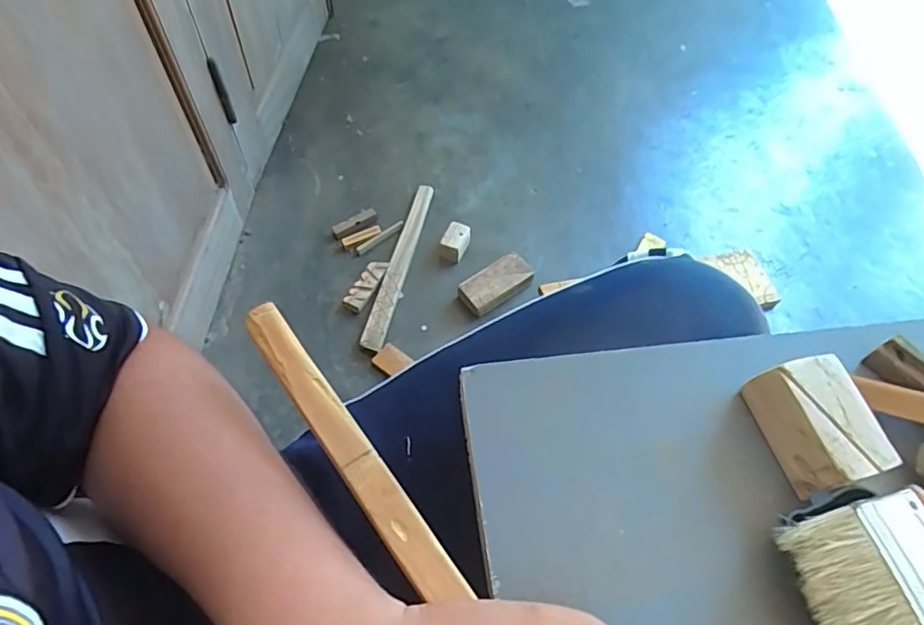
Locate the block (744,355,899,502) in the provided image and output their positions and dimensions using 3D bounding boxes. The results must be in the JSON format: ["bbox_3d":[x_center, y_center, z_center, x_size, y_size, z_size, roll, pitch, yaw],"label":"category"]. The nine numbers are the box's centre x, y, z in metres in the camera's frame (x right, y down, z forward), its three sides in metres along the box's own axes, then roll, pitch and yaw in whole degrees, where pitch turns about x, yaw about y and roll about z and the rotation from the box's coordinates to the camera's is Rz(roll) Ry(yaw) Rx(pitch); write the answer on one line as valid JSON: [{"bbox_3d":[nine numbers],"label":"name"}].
[{"bbox_3d":[0.183,0.059,0.292,0.042,0.037,0.066,-12,59,-10],"label":"block"}]

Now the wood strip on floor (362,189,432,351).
[{"bbox_3d":[-0.105,-0.090,0.978,0.037,0.013,0.356,13,58,6],"label":"wood strip on floor"}]

